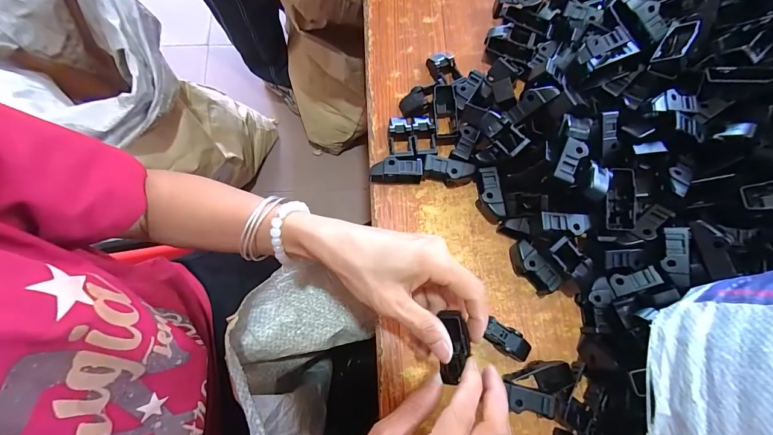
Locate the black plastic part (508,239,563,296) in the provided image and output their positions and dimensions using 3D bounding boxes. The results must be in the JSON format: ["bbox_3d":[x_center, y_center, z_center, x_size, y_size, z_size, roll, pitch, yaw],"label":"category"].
[{"bbox_3d":[0.129,0.046,0.306,0.019,0.023,0.050,-36,78,-10],"label":"black plastic part"}]

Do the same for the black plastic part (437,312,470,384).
[{"bbox_3d":[0.047,0.091,0.240,0.020,0.013,0.048,1,94,0],"label":"black plastic part"}]

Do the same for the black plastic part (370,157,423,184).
[{"bbox_3d":[0.009,-0.044,0.326,0.048,0.024,0.016,1,74,0],"label":"black plastic part"}]

